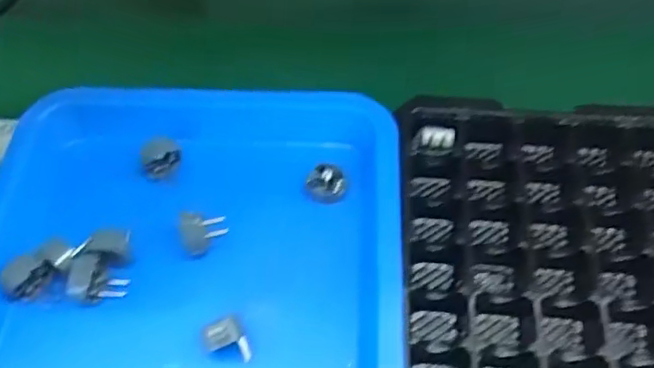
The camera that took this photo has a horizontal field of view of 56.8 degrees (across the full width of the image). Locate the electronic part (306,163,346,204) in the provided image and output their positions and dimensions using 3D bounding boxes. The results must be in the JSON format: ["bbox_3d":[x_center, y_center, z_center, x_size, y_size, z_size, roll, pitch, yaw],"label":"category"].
[{"bbox_3d":[0.000,0.000,0.416,0.026,0.009,0.026,-4,56,0],"label":"electronic part"}]

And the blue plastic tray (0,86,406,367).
[{"bbox_3d":[-0.088,0.086,0.366,0.261,0.063,0.336,1,56,3],"label":"blue plastic tray"}]

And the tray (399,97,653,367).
[{"bbox_3d":[0.139,0.095,0.347,0.193,0.038,0.347,3,57,4],"label":"tray"}]

